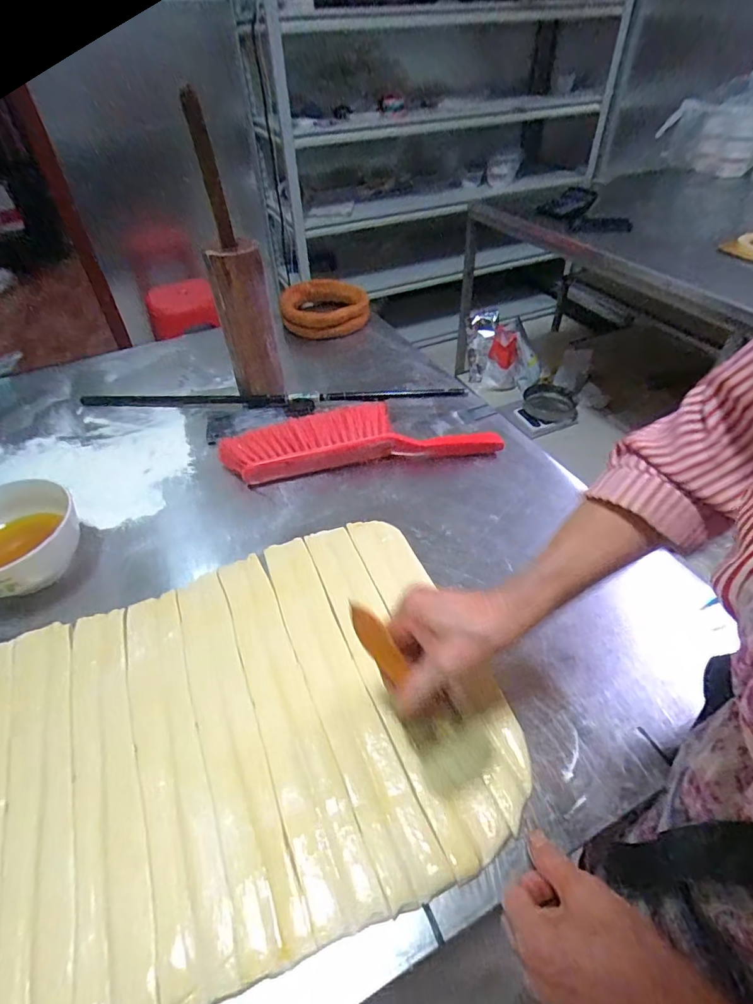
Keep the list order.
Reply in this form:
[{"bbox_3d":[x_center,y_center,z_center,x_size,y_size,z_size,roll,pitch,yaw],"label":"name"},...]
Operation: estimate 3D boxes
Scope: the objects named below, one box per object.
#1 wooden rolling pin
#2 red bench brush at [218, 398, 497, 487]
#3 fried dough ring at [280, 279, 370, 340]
[{"bbox_3d":[-0.199,-0.321,0.692,0.077,0.380,0.073,-13,45,-9],"label":"wooden rolling pin"},{"bbox_3d":[-0.027,-0.099,0.698,0.393,0.057,0.106,-8,44,-5],"label":"red bench brush"},{"bbox_3d":[-0.107,-0.404,1.012,0.186,0.038,0.212,-10,44,-7],"label":"fried dough ring"}]

